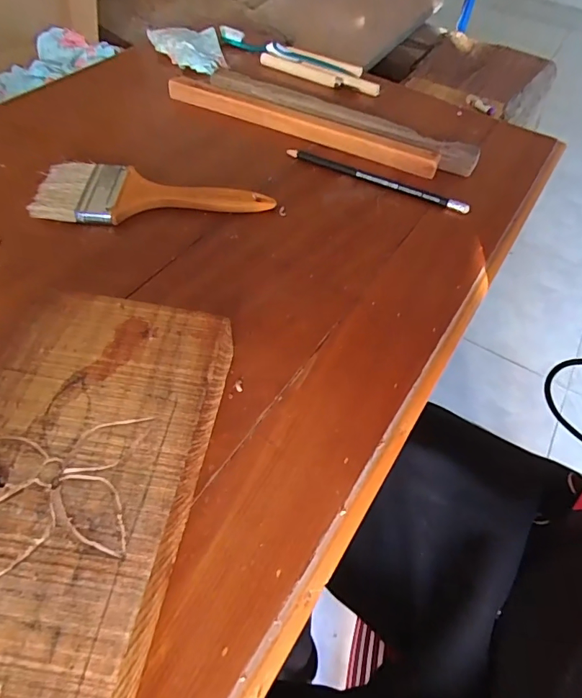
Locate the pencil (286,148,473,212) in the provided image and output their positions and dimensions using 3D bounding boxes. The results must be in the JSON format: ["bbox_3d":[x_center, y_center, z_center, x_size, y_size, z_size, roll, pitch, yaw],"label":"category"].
[{"bbox_3d":[0.078,-0.158,0.404,0.175,0.012,0.010,24,57,13],"label":"pencil"}]

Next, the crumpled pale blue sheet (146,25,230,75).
[{"bbox_3d":[-0.128,-0.370,0.533,0.084,0.023,0.093,-10,56,-10],"label":"crumpled pale blue sheet"}]

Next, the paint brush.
[{"bbox_3d":[-0.113,-0.130,0.369,0.189,0.018,0.067,2,55,-2],"label":"paint brush"}]

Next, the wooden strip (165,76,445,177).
[{"bbox_3d":[0.005,-0.230,0.443,0.295,0.021,0.016,24,57,13],"label":"wooden strip"}]

